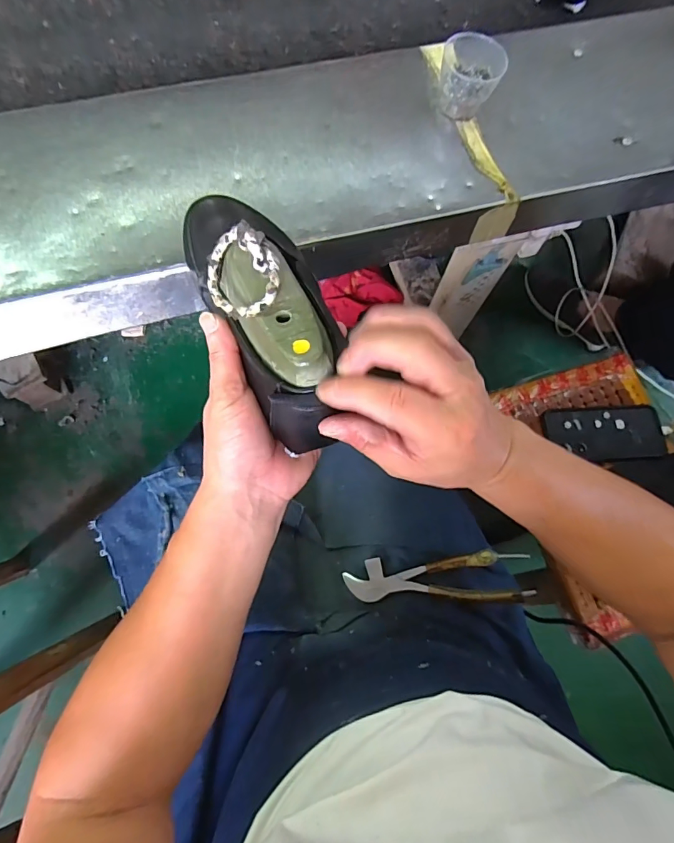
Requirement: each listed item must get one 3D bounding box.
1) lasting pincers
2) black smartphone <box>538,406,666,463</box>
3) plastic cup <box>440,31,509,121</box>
[{"bbox_3d":[0.106,0.173,0.489,0.197,0.013,0.048,-7,69,15],"label":"lasting pincers"},{"bbox_3d":[0.393,0.016,0.652,0.177,0.013,0.080,-2,74,-3],"label":"black smartphone"},{"bbox_3d":[0.139,-0.358,0.465,0.061,0.057,0.052,19,74,4],"label":"plastic cup"}]

